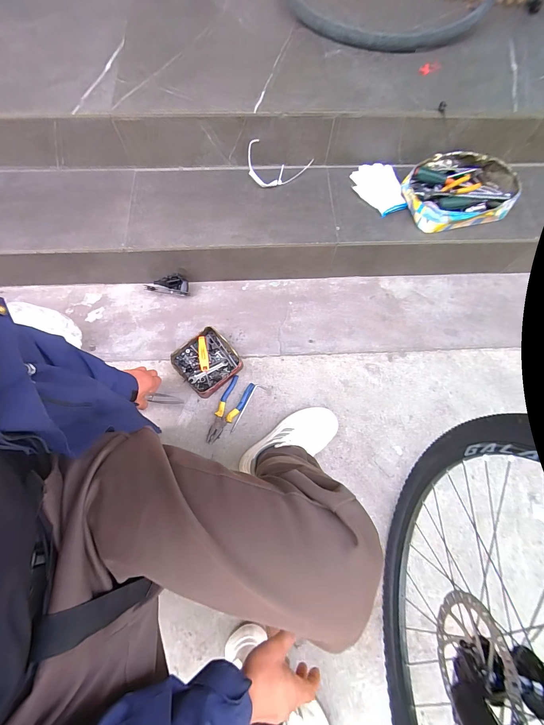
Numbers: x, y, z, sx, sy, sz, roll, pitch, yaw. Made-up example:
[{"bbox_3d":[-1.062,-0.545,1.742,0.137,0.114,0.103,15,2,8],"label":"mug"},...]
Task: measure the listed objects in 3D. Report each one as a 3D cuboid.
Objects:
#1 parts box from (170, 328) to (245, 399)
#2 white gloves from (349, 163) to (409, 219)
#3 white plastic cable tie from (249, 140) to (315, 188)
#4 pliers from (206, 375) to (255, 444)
[{"bbox_3d":[-0.184,-0.001,0.839,0.163,0.046,0.165,-42,77,-11],"label":"parts box"},{"bbox_3d":[0.317,-0.517,0.861,0.127,0.021,0.181,-18,73,-6],"label":"white gloves"},{"bbox_3d":[0.024,-0.587,0.862,0.197,0.086,0.096,3,72,0],"label":"white plastic cable tie"},{"bbox_3d":[-0.124,0.134,0.806,0.067,0.021,0.191,28,76,9],"label":"pliers"}]

